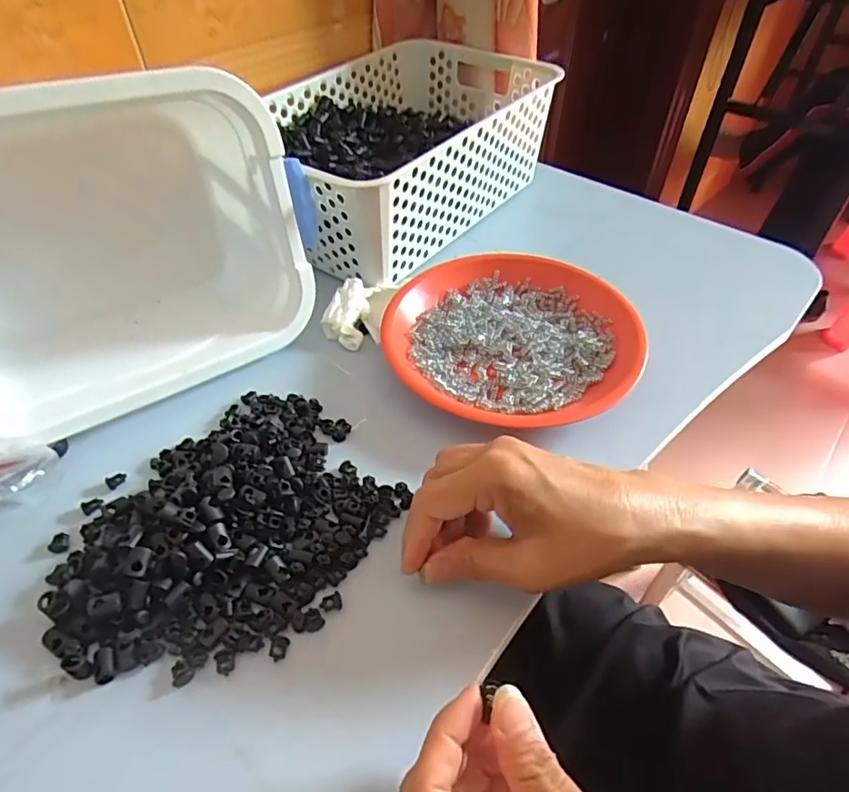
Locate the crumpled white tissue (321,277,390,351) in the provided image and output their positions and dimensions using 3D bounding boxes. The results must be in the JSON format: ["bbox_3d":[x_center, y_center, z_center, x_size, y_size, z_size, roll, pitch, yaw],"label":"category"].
[{"bbox_3d":[-0.062,-0.073,0.459,0.040,0.020,0.070,11,62,10],"label":"crumpled white tissue"}]

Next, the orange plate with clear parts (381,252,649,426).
[{"bbox_3d":[0.068,-0.050,0.434,0.191,0.029,0.183,0,48,0],"label":"orange plate with clear parts"}]

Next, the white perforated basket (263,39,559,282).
[{"bbox_3d":[-0.028,-0.250,0.548,0.205,0.103,0.297,32,55,26],"label":"white perforated basket"}]

